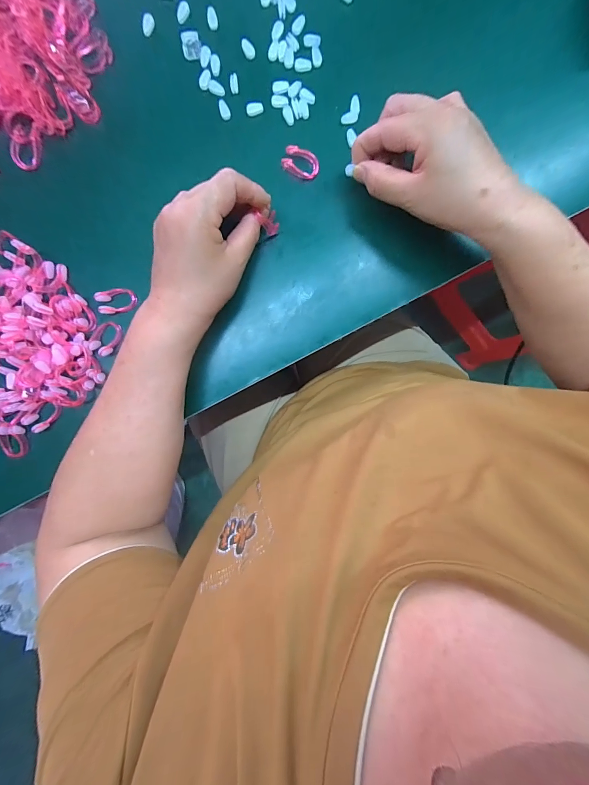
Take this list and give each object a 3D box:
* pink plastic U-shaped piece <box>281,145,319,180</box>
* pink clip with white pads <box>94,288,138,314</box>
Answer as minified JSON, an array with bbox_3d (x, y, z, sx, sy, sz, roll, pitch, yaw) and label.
[{"bbox_3d":[0.007,-0.224,0.312,0.035,0.009,0.023,20,94,-3],"label":"pink plastic U-shaped piece"},{"bbox_3d":[-0.174,-0.090,0.314,0.033,0.012,0.024,-13,95,0],"label":"pink clip with white pads"}]

